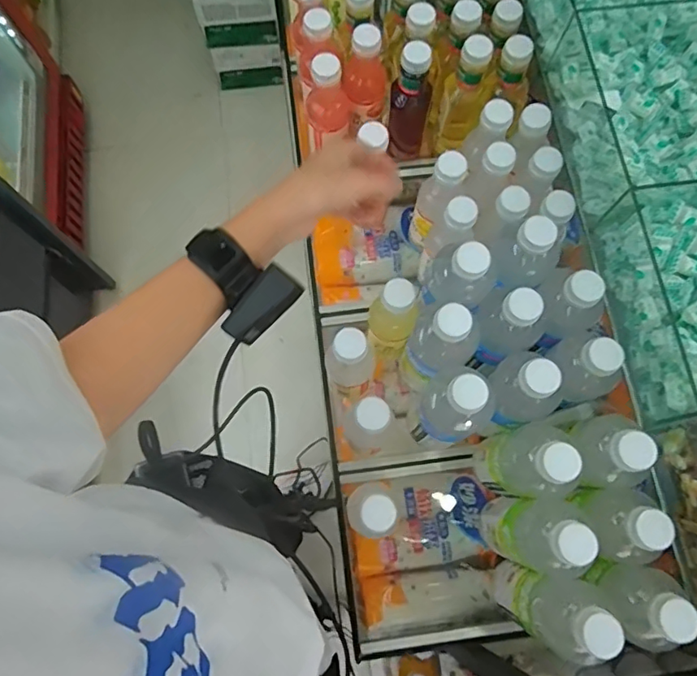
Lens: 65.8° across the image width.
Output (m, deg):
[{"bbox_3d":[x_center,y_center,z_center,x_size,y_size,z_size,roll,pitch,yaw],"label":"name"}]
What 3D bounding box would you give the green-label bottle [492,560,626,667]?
[{"bbox_3d":[0.225,0.303,0.596,0.078,0.224,0.080,20,75,5],"label":"green-label bottle"}]

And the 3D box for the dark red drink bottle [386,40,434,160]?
[{"bbox_3d":[0.094,-0.358,0.823,0.062,0.209,0.058,0,74,0],"label":"dark red drink bottle"}]

